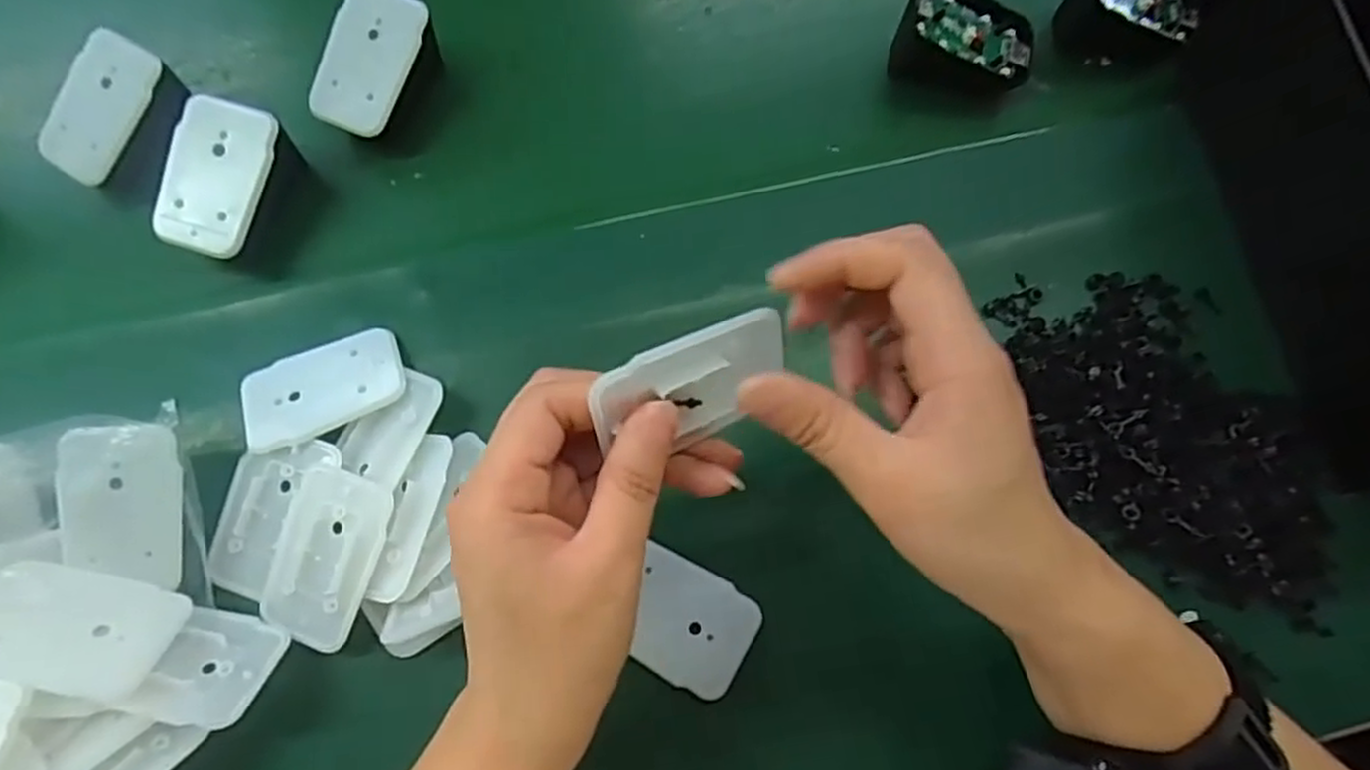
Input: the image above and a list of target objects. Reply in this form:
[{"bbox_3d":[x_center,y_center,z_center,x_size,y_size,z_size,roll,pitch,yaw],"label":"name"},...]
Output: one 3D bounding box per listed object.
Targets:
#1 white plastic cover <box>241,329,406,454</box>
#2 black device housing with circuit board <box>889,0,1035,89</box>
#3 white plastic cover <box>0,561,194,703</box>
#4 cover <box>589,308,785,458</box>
[{"bbox_3d":[-0.158,0.001,0.328,0.068,0.007,0.041,-24,75,-8],"label":"white plastic cover"},{"bbox_3d":[0.144,-0.176,0.390,0.067,0.048,0.038,18,74,5],"label":"black device housing with circuit board"},{"bbox_3d":[-0.227,0.089,0.275,0.067,0.006,0.041,20,56,-11],"label":"white plastic cover"},{"bbox_3d":[0.004,0.001,0.244,0.067,0.037,0.007,-23,33,-18],"label":"cover"}]

